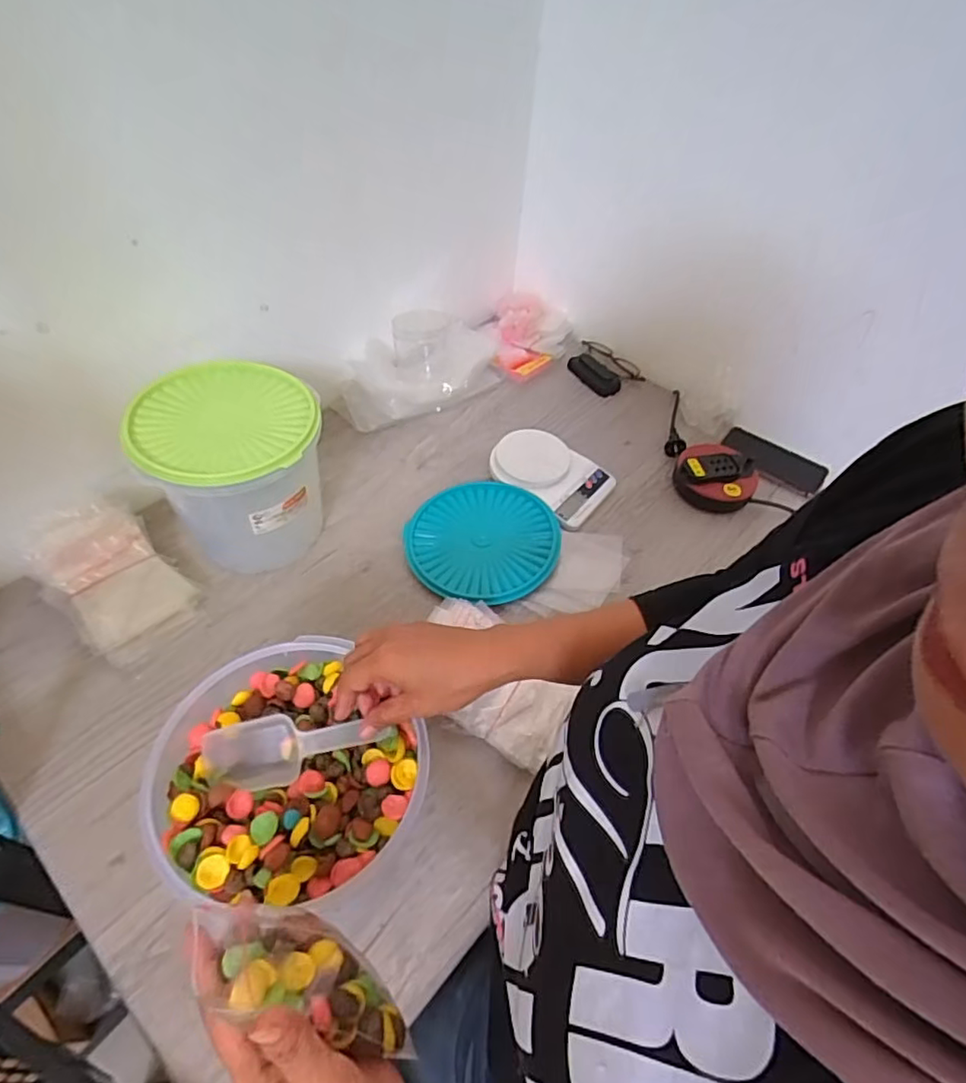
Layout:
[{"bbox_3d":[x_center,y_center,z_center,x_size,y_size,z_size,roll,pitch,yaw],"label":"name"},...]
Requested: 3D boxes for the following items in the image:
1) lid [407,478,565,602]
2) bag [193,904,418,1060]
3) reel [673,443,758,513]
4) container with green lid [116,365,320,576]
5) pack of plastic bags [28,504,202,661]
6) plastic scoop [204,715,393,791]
[{"bbox_3d":[0.000,-0.001,0.826,0.200,0.031,0.205,2,52,-3],"label":"lid"},{"bbox_3d":[-0.097,0.243,0.333,0.132,0.046,0.058,31,53,-6],"label":"bag"},{"bbox_3d":[0.354,-0.100,0.910,0.113,0.059,0.112,2,52,-3],"label":"reel"},{"bbox_3d":[-0.297,-0.081,0.750,0.194,0.200,0.184,2,52,-3],"label":"container with green lid"},{"bbox_3d":[-0.442,0.042,0.717,0.179,0.024,0.127,48,55,1],"label":"pack of plastic bags"},{"bbox_3d":[-0.155,0.170,0.482,0.147,0.042,0.050,-11,52,8],"label":"plastic scoop"}]

